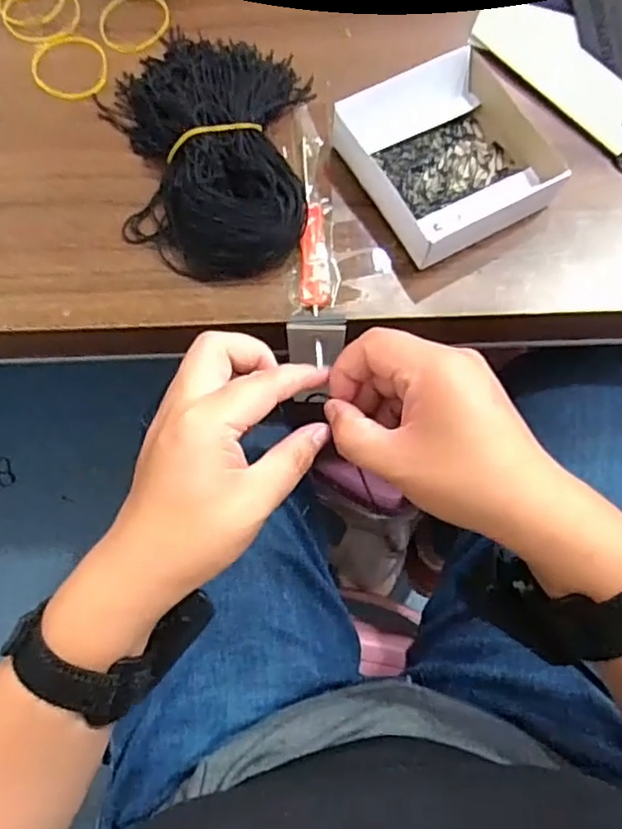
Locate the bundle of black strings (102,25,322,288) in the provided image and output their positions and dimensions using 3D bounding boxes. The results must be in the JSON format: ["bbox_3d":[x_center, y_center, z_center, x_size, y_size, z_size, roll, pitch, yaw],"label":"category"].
[{"bbox_3d":[-0.055,-0.164,0.365,0.120,0.033,0.170,-15,74,-5],"label":"bundle of black strings"}]

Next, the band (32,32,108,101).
[{"bbox_3d":[-0.155,-0.224,0.400,0.047,0.004,0.056,-2,74,-1],"label":"band"}]

